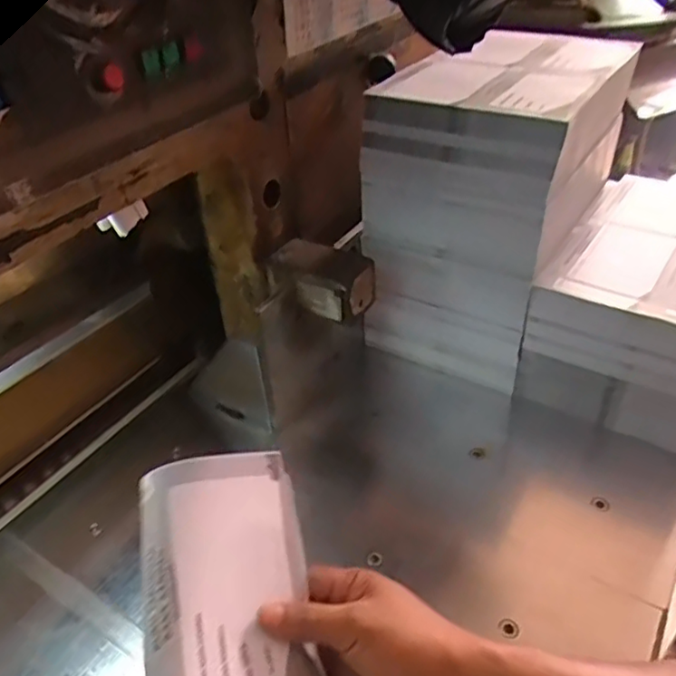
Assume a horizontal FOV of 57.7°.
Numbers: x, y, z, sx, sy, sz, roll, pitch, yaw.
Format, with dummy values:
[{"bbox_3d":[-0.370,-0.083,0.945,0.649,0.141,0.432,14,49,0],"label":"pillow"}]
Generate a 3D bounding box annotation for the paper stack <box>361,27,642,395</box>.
[{"bbox_3d":[0.196,-0.173,0.771,0.207,0.317,0.274,20,45,28],"label":"paper stack"}]

